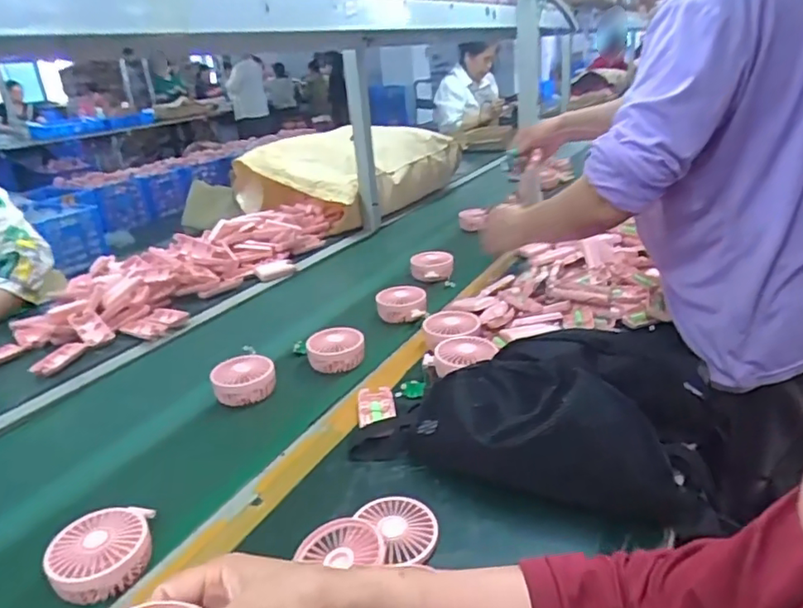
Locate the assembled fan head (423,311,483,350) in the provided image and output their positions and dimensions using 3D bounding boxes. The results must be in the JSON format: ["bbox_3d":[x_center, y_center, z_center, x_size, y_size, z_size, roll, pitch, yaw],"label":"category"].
[{"bbox_3d":[0.078,0.038,0.899,0.086,0.031,0.097,-2,23,7],"label":"assembled fan head"}]

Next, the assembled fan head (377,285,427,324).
[{"bbox_3d":[-0.002,0.002,1.028,0.092,0.041,0.077,-2,23,6],"label":"assembled fan head"}]

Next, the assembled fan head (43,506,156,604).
[{"bbox_3d":[-0.289,0.239,0.555,0.086,0.040,0.083,-13,25,-19],"label":"assembled fan head"}]

